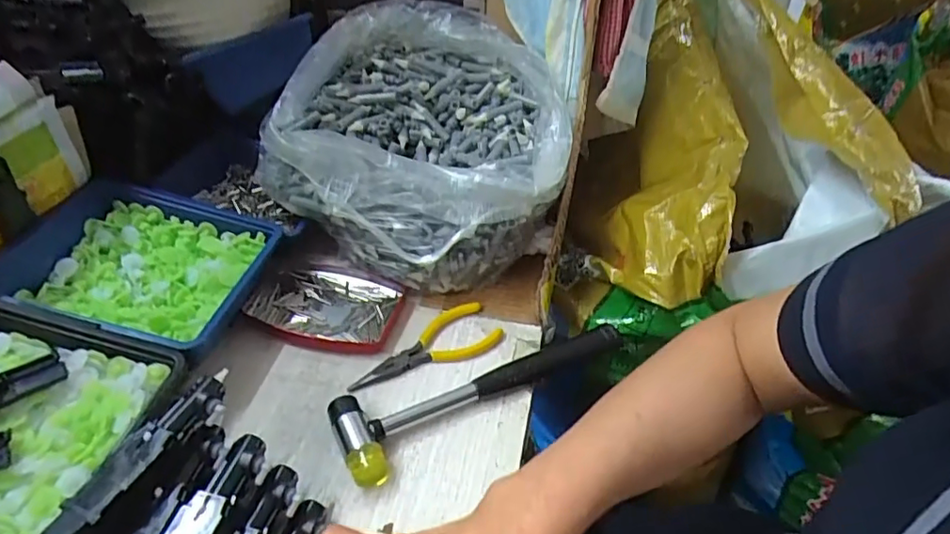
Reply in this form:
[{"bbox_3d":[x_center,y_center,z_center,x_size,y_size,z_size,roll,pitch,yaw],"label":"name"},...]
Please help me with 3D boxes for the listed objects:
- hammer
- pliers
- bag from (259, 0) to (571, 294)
[{"bbox_3d":[0.010,0.085,0.423,0.228,0.020,0.062,-19,46,-25],"label":"hammer"},{"bbox_3d":[-0.040,0.063,0.449,0.124,0.006,0.047,-20,46,-26],"label":"pliers"},{"bbox_3d":[-0.043,-0.116,0.536,0.246,0.163,0.244,11,41,8],"label":"bag"}]

